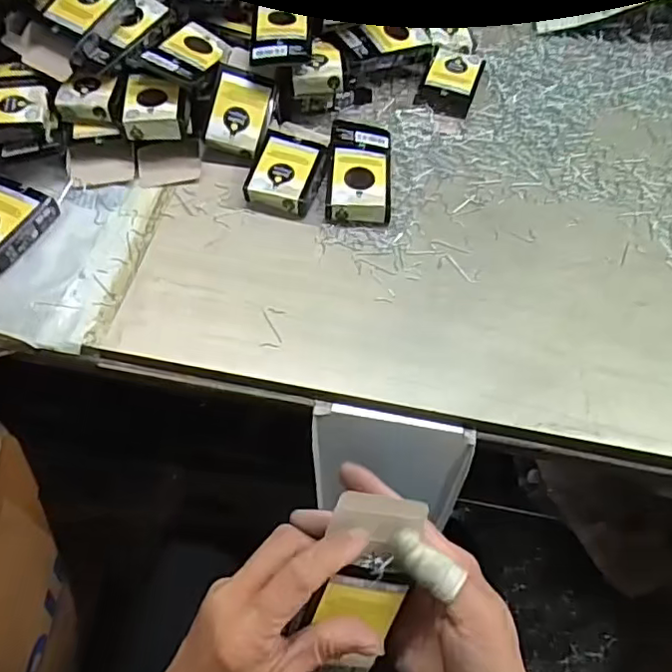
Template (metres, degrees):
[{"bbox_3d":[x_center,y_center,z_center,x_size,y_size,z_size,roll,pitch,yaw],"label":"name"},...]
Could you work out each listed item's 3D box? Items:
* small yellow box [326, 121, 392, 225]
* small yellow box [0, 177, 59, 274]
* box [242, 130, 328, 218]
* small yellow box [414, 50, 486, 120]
[{"bbox_3d":[0.021,-0.143,0.522,0.054,0.027,0.098,4,59,1],"label":"small yellow box"},{"bbox_3d":[-0.269,-0.089,0.479,0.053,0.022,0.075,25,62,13],"label":"small yellow box"},{"bbox_3d":[-0.044,-0.141,0.520,0.058,0.020,0.072,18,60,9],"label":"box"},{"bbox_3d":[0.115,-0.250,0.590,0.051,0.020,0.076,19,61,10],"label":"small yellow box"}]

